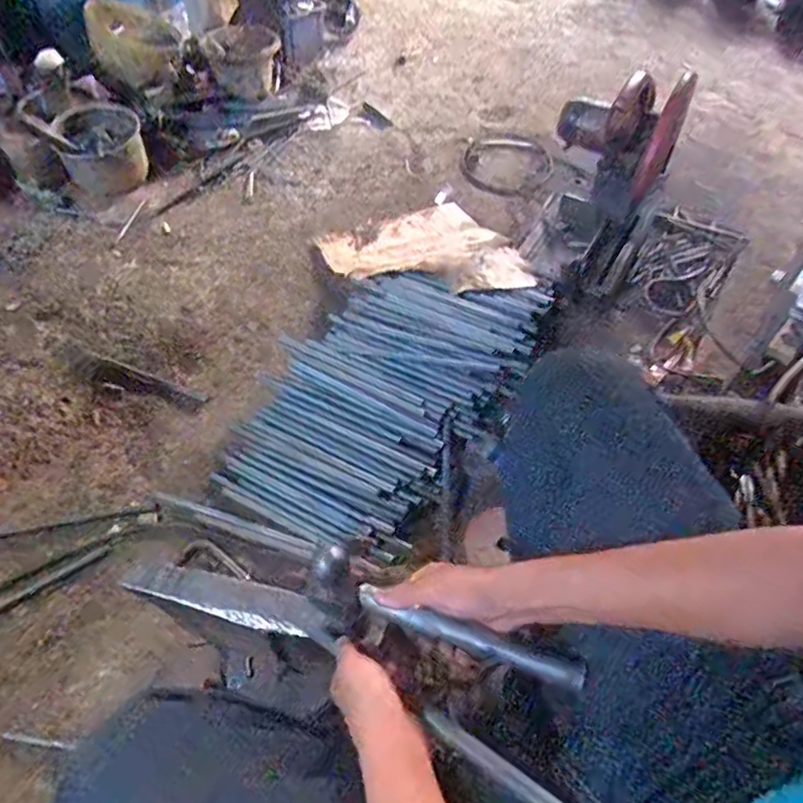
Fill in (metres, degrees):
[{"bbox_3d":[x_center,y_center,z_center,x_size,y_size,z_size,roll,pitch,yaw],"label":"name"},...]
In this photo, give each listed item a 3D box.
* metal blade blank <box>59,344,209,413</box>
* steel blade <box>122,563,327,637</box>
[{"bbox_3d":[-0.620,-0.051,1.258,0.396,0.009,0.069,20,55,14],"label":"metal blade blank"},{"bbox_3d":[-0.194,0.217,0.623,0.228,0.011,0.046,10,50,13],"label":"steel blade"}]

